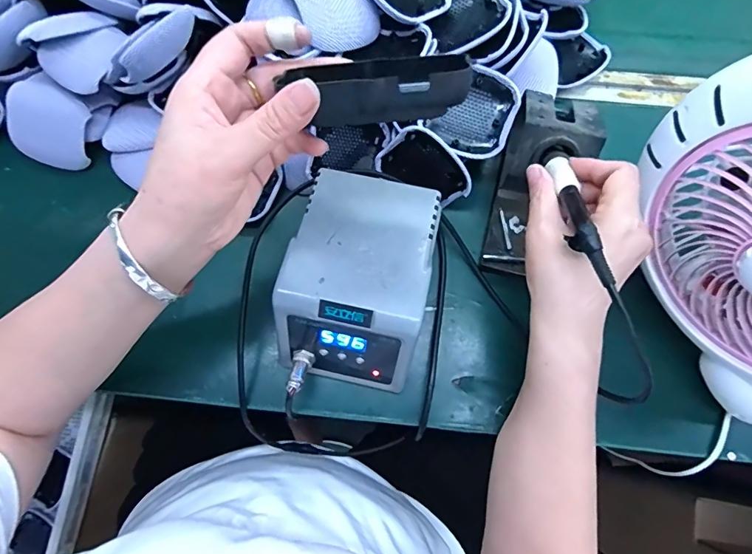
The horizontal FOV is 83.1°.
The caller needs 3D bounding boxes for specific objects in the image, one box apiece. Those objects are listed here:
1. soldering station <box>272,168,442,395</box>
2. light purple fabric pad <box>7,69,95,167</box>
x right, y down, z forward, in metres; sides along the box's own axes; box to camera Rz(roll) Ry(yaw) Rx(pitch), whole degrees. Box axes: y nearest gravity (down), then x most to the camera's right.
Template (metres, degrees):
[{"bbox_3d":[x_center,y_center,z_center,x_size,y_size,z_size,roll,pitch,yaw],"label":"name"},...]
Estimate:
[{"bbox_3d":[-0.014,0.007,0.365,0.110,0.095,0.164,11,75,3],"label":"soldering station"},{"bbox_3d":[-0.325,-0.152,0.421,0.079,0.010,0.079,20,108,-2],"label":"light purple fabric pad"}]

